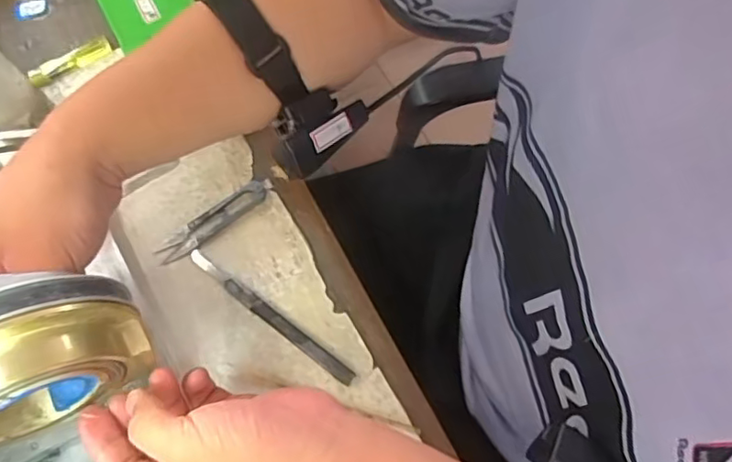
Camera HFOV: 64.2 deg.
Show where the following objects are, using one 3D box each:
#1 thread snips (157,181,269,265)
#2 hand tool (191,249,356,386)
[{"bbox_3d":[-0.125,-0.011,0.483,0.107,0.007,0.020,-35,72,-9],"label":"thread snips"},{"bbox_3d":[-0.077,0.064,0.451,0.165,0.014,0.011,36,76,14],"label":"hand tool"}]

